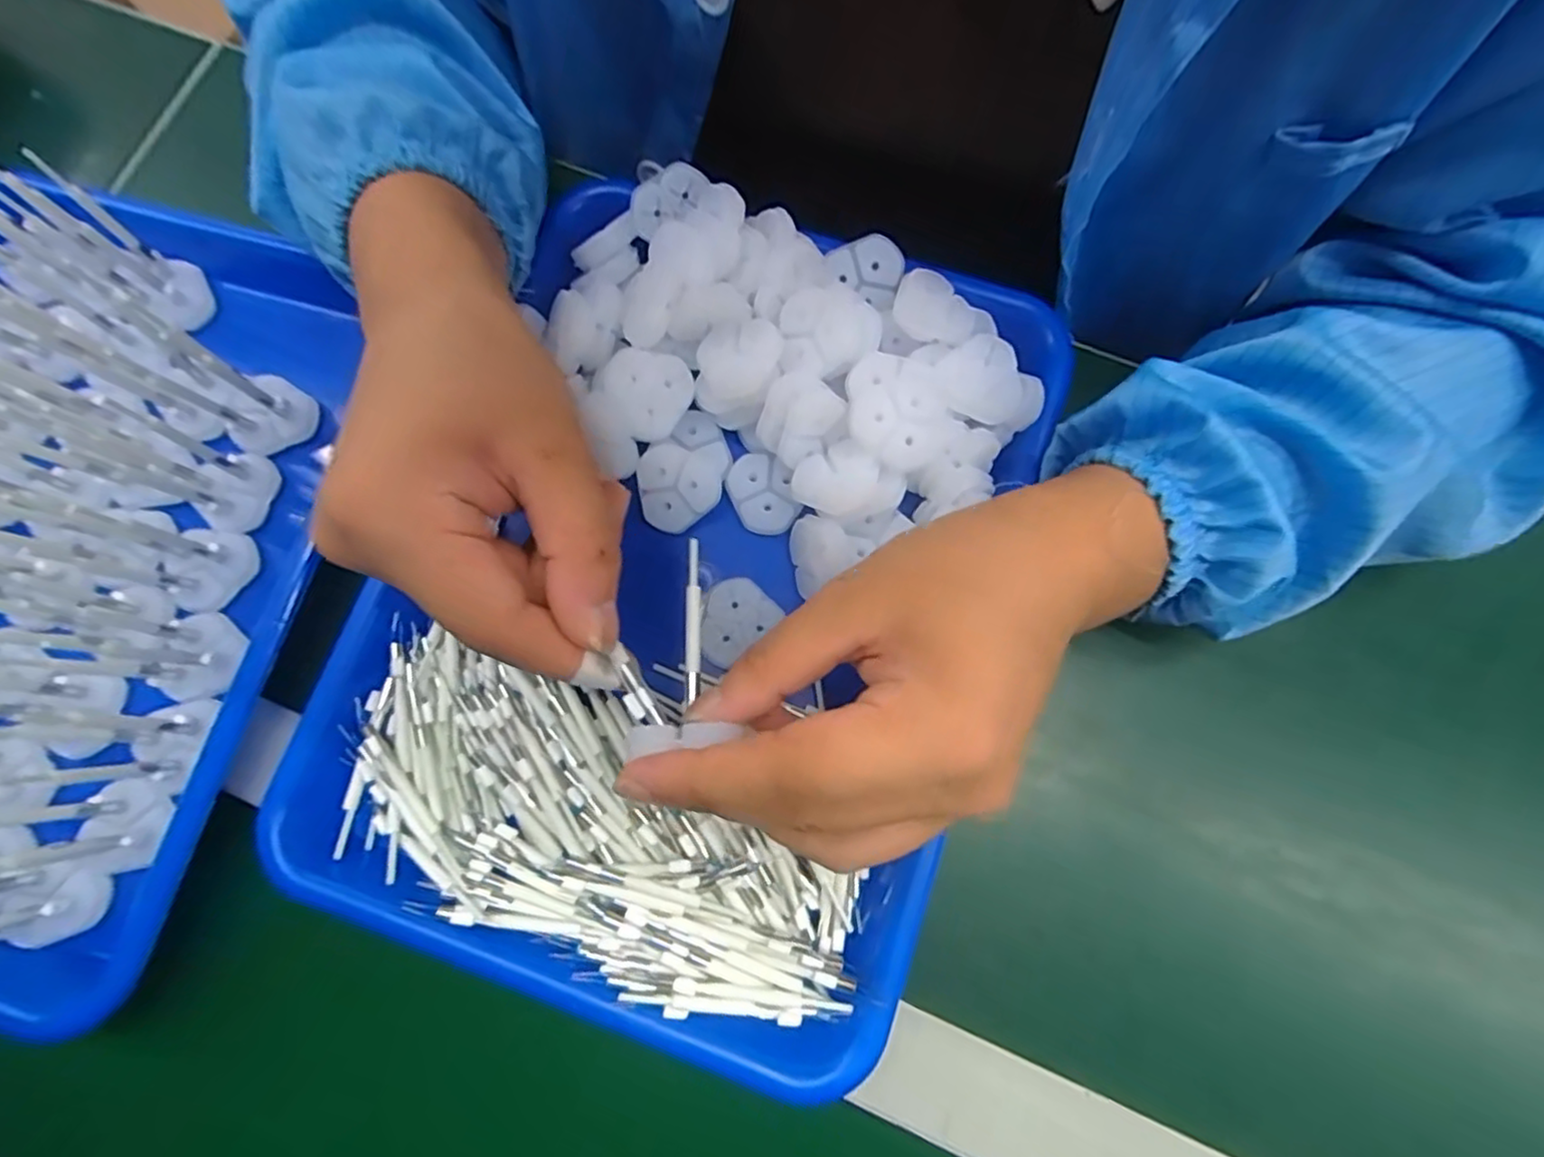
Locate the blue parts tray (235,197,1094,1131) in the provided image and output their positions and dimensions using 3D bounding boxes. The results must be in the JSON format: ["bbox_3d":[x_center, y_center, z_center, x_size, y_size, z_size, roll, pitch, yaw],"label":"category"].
[{"bbox_3d":[-0.033,0.000,0.270,0.239,0.055,0.322,19,78,6],"label":"blue parts tray"}]

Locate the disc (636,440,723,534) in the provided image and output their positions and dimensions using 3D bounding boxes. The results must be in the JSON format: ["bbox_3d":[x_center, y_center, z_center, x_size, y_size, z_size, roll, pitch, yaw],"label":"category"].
[{"bbox_3d":[-0.042,-0.039,0.290,0.036,0.007,0.036,0,95,1],"label":"disc"}]

